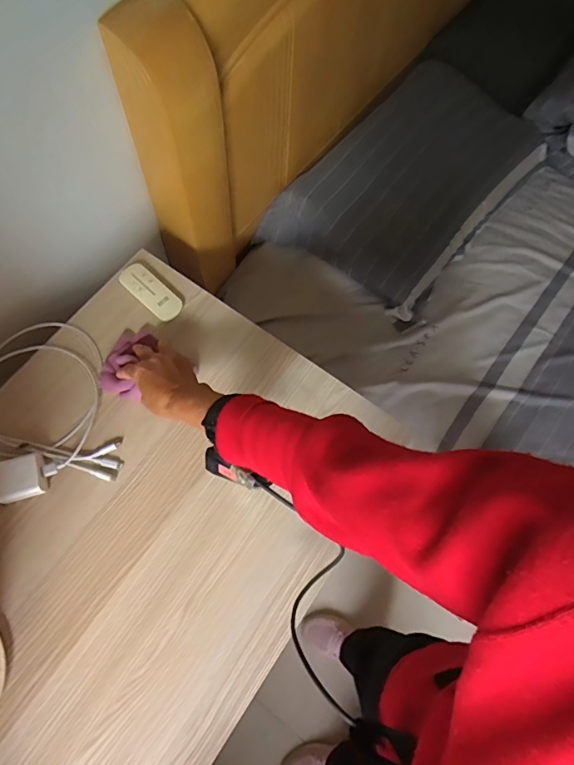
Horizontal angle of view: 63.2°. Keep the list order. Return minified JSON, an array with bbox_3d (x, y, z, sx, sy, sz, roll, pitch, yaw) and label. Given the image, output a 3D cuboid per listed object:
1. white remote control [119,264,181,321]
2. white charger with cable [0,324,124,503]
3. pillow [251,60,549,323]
[{"bbox_3d":[-0.200,-0.133,0.683,0.105,0.012,0.042,40,75,10],"label":"white remote control"},{"bbox_3d":[-0.329,0.027,0.607,0.176,0.032,0.238,-15,73,-7],"label":"white charger with cable"},{"bbox_3d":[0.276,-0.462,0.996,0.365,0.199,0.570,37,74,9],"label":"pillow"}]

